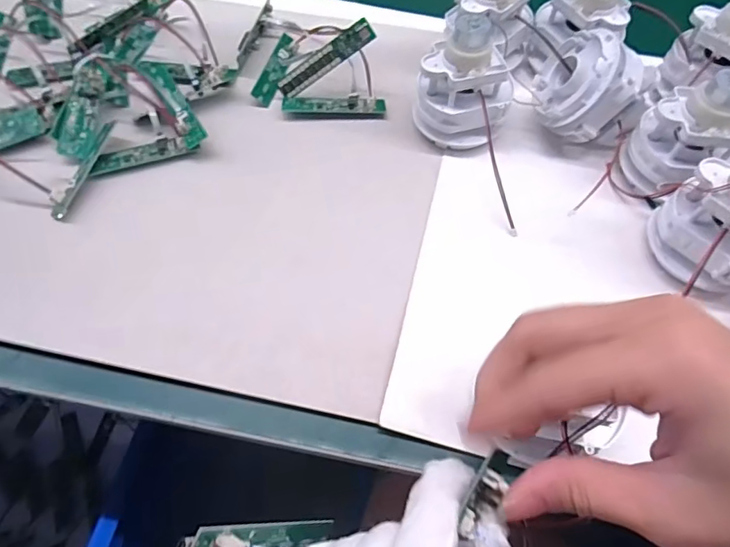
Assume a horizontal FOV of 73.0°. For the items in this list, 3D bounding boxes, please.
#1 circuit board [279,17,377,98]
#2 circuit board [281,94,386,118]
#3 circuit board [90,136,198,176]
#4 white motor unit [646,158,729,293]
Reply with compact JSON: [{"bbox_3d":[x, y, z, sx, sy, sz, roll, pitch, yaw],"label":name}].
[{"bbox_3d":[-0.031,-0.167,0.385,0.084,0.018,0.006,-27,30,20],"label":"circuit board"},{"bbox_3d":[-0.024,-0.134,0.396,0.081,0.014,0.018,-2,60,-3],"label":"circuit board"},{"bbox_3d":[-0.163,-0.089,0.365,0.074,0.008,0.019,-19,63,-12],"label":"circuit board"},{"bbox_3d":[0.221,-0.032,0.295,0.060,0.084,0.070,-31,66,-18],"label":"white motor unit"}]

